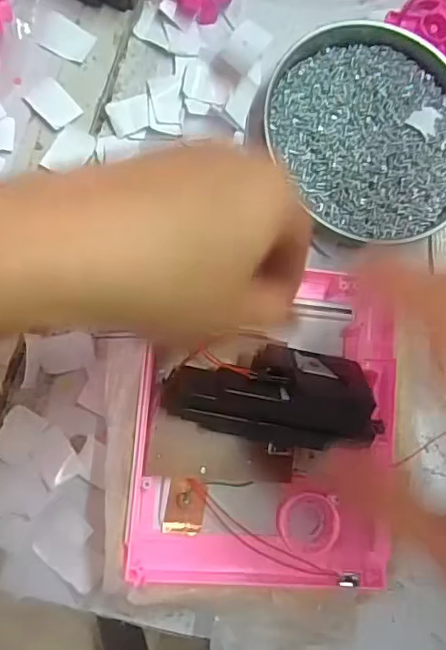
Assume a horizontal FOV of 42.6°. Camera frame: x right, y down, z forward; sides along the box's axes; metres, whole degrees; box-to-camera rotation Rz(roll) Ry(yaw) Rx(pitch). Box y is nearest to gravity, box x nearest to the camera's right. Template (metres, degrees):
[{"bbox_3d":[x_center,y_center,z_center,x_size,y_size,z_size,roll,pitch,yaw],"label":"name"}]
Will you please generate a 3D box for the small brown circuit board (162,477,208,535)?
[{"bbox_3d":[-0.019,0.092,0.290,0.020,0.004,0.028,10,91,-9],"label":"small brown circuit board"}]

